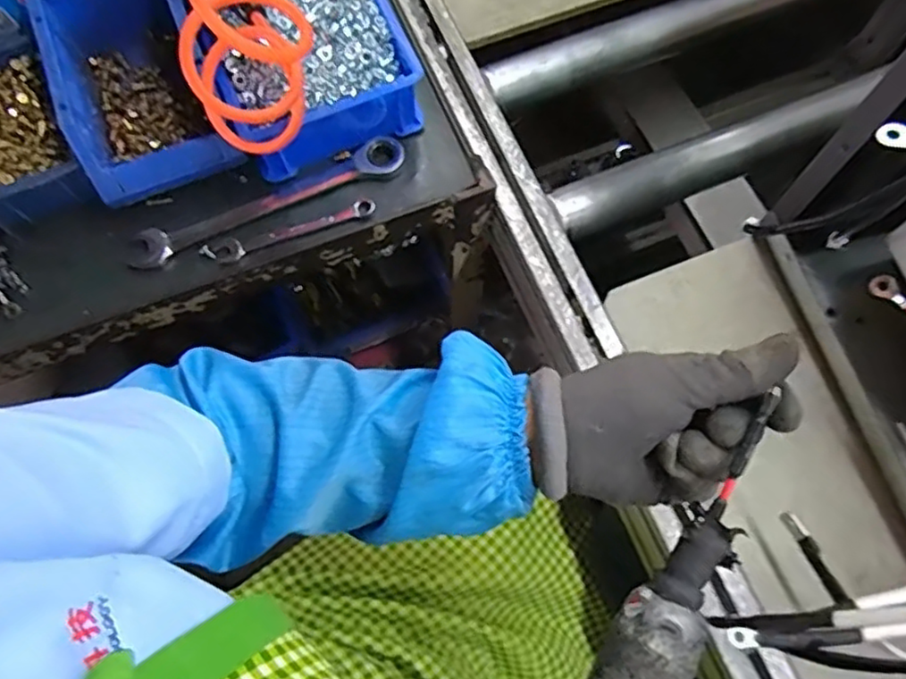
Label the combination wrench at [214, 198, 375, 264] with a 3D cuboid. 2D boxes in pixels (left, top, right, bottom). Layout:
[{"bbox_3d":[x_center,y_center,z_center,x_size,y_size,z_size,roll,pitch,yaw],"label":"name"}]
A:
[{"bbox_3d":[-0.127,-0.089,0.519,0.130,0.008,0.021,-18,72,-6],"label":"combination wrench"}]

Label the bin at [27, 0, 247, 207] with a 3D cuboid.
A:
[{"bbox_3d":[-0.256,-0.208,0.527,0.109,0.072,0.187,-21,72,-7],"label":"bin"}]

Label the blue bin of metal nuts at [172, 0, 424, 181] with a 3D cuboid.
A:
[{"bbox_3d":[-0.121,-0.241,0.536,0.155,0.078,0.180,-28,73,-9],"label":"blue bin of metal nuts"}]

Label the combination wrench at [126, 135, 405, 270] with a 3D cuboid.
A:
[{"bbox_3d":[-0.149,-0.112,0.524,0.232,0.011,0.033,-24,73,-8],"label":"combination wrench"}]

